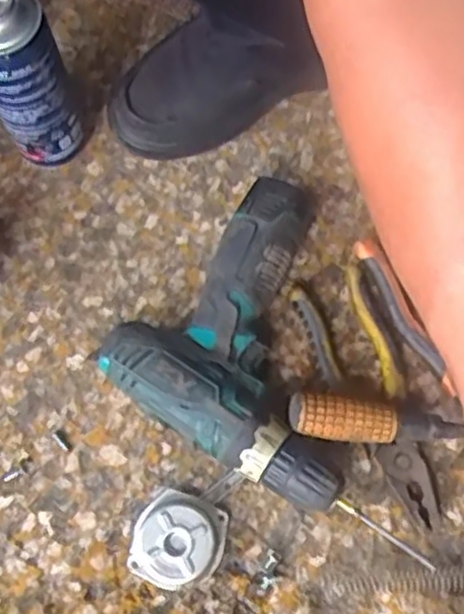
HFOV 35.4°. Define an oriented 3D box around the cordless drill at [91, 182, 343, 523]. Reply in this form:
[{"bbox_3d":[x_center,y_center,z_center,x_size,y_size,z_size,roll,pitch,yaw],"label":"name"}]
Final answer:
[{"bbox_3d":[0.035,0.027,0.526,0.186,0.052,0.197,38,74,13],"label":"cordless drill"}]

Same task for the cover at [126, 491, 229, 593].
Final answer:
[{"bbox_3d":[-0.037,0.160,0.498,0.061,0.022,0.061,0,70,0],"label":"cover"}]

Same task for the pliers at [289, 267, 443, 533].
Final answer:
[{"bbox_3d":[0.104,0.062,0.528,0.061,0.022,0.191,-19,71,-6],"label":"pliers"}]

